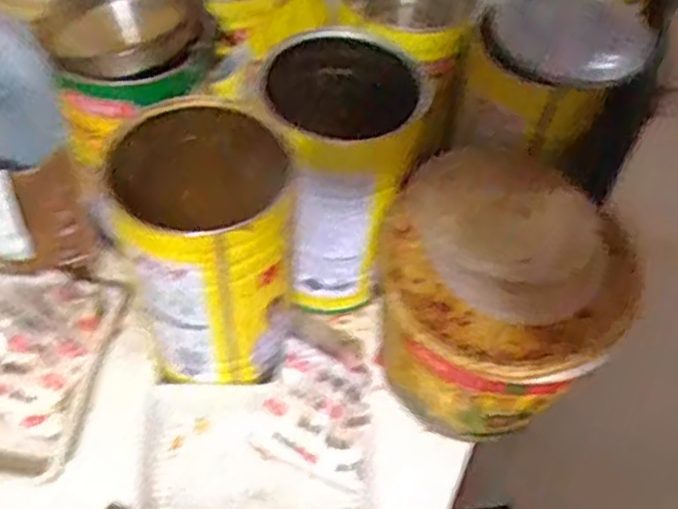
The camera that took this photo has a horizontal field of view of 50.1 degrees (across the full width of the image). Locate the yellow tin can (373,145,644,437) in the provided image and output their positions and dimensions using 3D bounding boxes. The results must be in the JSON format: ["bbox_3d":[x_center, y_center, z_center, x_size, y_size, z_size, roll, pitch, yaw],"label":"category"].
[{"bbox_3d":[0.124,0.037,0.582,0.179,0.156,0.173,1,53,-2],"label":"yellow tin can"}]

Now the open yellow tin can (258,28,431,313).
[{"bbox_3d":[0.000,-0.066,0.616,0.113,0.204,0.124,1,53,-2],"label":"open yellow tin can"}]

